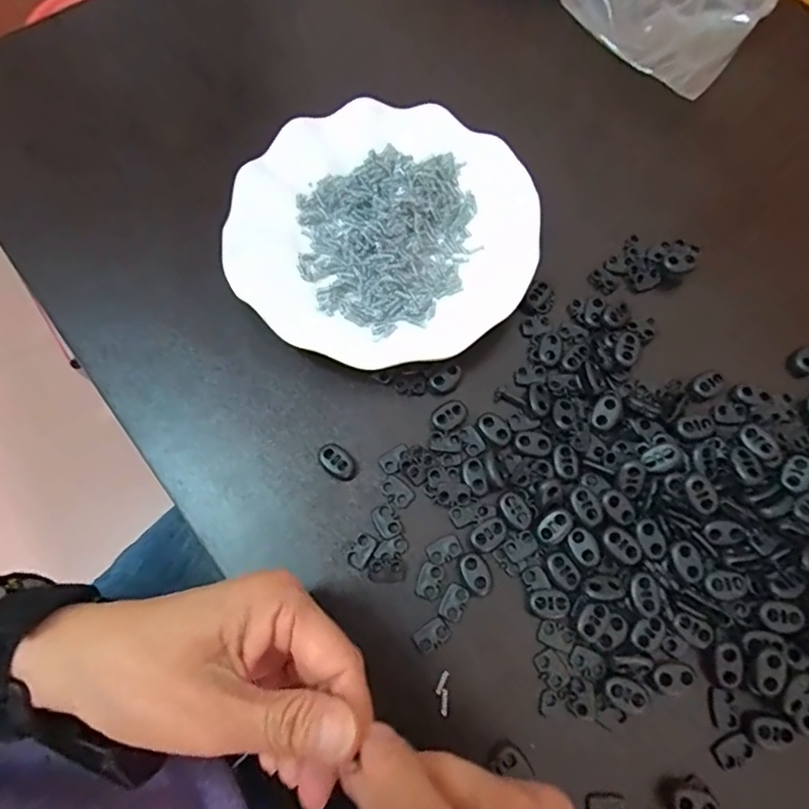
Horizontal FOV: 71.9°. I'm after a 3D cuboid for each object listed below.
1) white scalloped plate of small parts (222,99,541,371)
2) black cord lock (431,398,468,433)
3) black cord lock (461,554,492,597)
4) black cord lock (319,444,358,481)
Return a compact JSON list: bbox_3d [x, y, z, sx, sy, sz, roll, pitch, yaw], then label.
[{"bbox_3d":[-0.014,-0.107,0.344,0.172,0.025,0.178,0,70,0],"label":"white scalloped plate of small parts"},{"bbox_3d":[0.026,0.006,0.318,0.021,0.004,0.015,-36,74,-12],"label":"black cord lock"},{"bbox_3d":[0.038,0.089,0.290,0.013,0.004,0.021,-20,72,-7],"label":"black cord lock"},{"bbox_3d":[-0.037,0.032,0.308,0.023,0.004,0.014,35,74,11],"label":"black cord lock"}]

